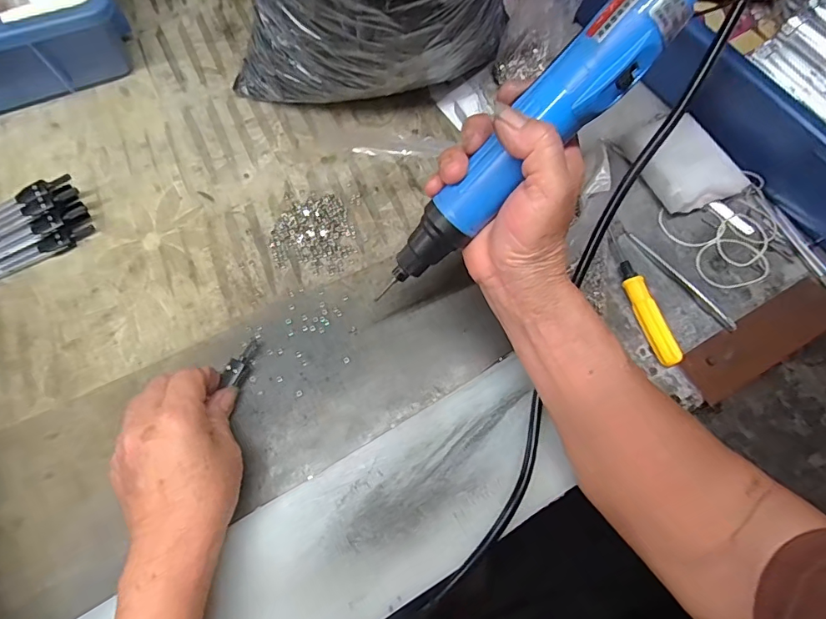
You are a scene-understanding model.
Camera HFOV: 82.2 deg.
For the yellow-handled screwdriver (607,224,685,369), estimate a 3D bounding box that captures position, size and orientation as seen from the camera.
[{"bbox_3d":[0.171,-0.013,0.357,0.015,0.016,0.116,-11,70,-5],"label":"yellow-handled screwdriver"}]

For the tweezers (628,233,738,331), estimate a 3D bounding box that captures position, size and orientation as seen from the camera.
[{"bbox_3d":[0.207,-0.023,0.368,0.008,0.006,0.102,-35,74,-13],"label":"tweezers"}]

